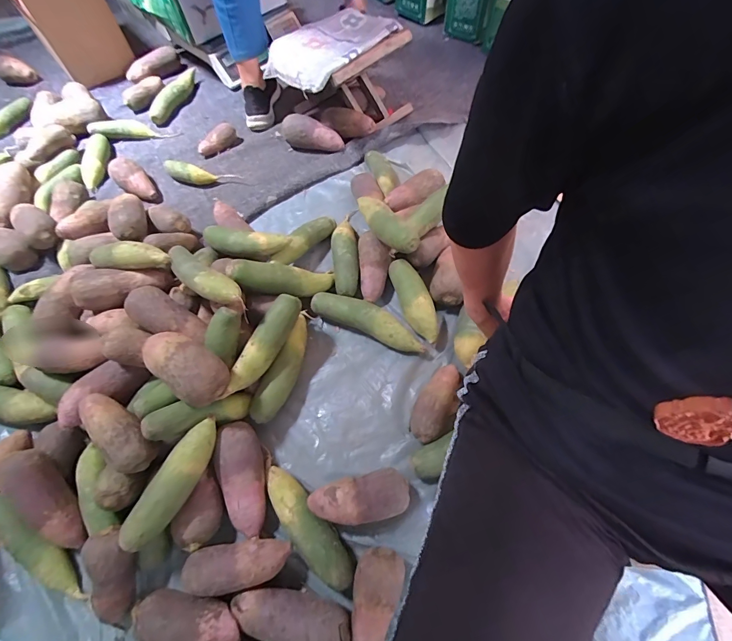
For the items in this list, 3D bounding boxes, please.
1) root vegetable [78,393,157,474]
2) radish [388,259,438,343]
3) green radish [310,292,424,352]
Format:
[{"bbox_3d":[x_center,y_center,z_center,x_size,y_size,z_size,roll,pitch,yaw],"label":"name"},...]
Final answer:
[{"bbox_3d":[-0.399,0.172,0.587,0.151,0.054,0.067,34,69,18],"label":"root vegetable"},{"bbox_3d":[0.094,-0.047,0.759,0.058,0.050,0.193,-17,63,-6],"label":"radish"},{"bbox_3d":[0.003,0.003,0.754,0.236,0.055,0.060,22,66,13],"label":"green radish"}]

